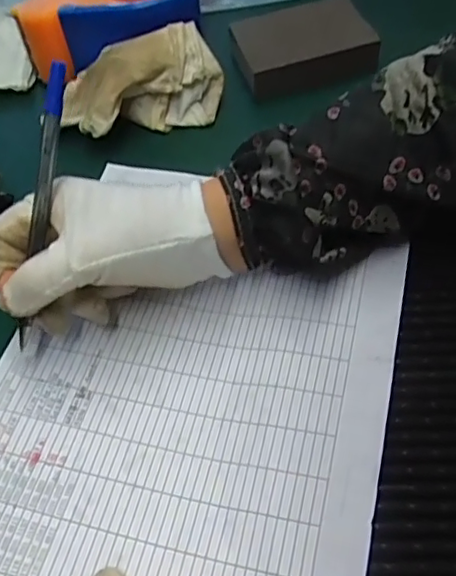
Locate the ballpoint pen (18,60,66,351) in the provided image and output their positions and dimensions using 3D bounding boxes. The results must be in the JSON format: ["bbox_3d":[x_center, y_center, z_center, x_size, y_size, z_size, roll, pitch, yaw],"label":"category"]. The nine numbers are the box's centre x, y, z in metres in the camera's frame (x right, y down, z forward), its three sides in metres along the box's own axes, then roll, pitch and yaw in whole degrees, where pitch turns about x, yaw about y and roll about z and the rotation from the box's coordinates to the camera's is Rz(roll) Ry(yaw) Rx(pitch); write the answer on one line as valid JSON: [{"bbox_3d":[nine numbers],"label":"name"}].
[{"bbox_3d":[-0.091,-0.036,0.288,0.010,0.139,0.006,19,19,17],"label":"ballpoint pen"}]

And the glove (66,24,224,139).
[{"bbox_3d":[-0.066,-0.144,0.417,0.124,0.047,0.063,-16,57,-5],"label":"glove"}]

